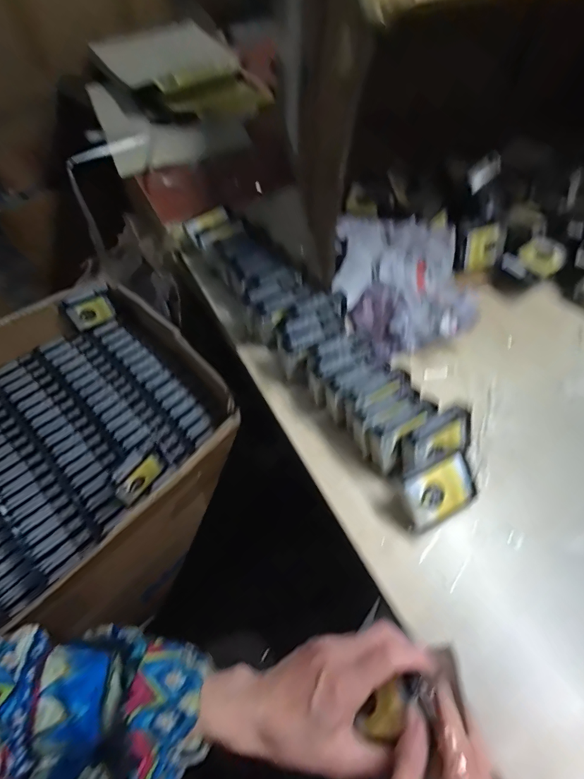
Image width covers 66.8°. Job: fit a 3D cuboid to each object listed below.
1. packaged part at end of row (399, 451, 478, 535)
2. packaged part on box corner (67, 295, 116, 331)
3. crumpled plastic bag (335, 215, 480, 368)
[{"bbox_3d":[0.138,0.098,0.416,0.074,0.014,0.060,-23,99,-13],"label":"packaged part at end of row"},{"bbox_3d":[-0.307,-0.116,0.679,0.061,0.045,0.010,-30,61,-17],"label":"packaged part on box corner"},{"bbox_3d":[0.138,-0.132,0.564,0.157,0.065,0.198,-6,58,-2],"label":"crumpled plastic bag"}]

